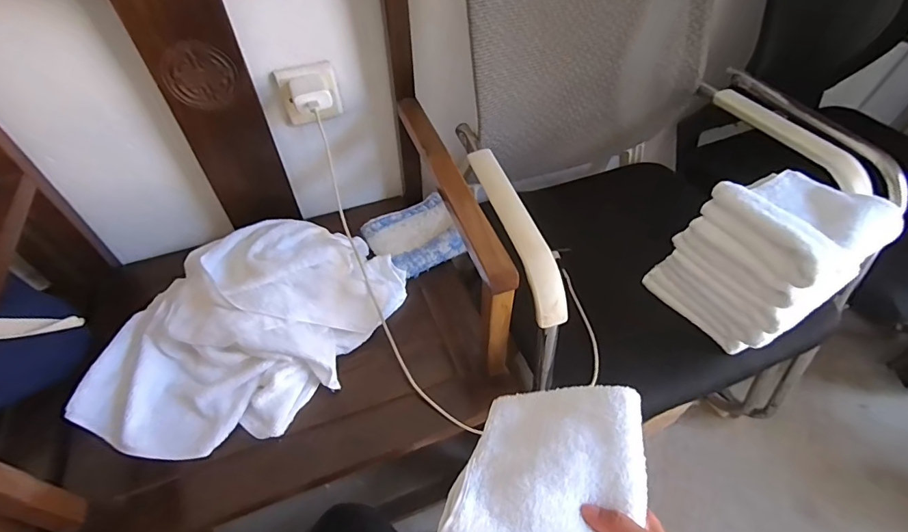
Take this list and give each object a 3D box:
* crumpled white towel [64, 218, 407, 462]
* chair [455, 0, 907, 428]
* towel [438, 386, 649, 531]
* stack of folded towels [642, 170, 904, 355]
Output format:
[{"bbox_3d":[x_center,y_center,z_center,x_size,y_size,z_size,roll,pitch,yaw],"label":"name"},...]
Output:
[{"bbox_3d":[-0.300,0.075,0.623,0.315,0.116,0.398,22,53,20],"label":"crumpled white towel"},{"bbox_3d":[0.340,-0.119,0.793,0.630,0.866,0.515,-11,50,-8],"label":"chair"},{"bbox_3d":[0.086,0.188,0.387,0.150,0.057,0.189,15,51,14],"label":"towel"},{"bbox_3d":[0.432,-0.017,0.613,0.202,0.191,0.165,-23,52,-17],"label":"stack of folded towels"}]

